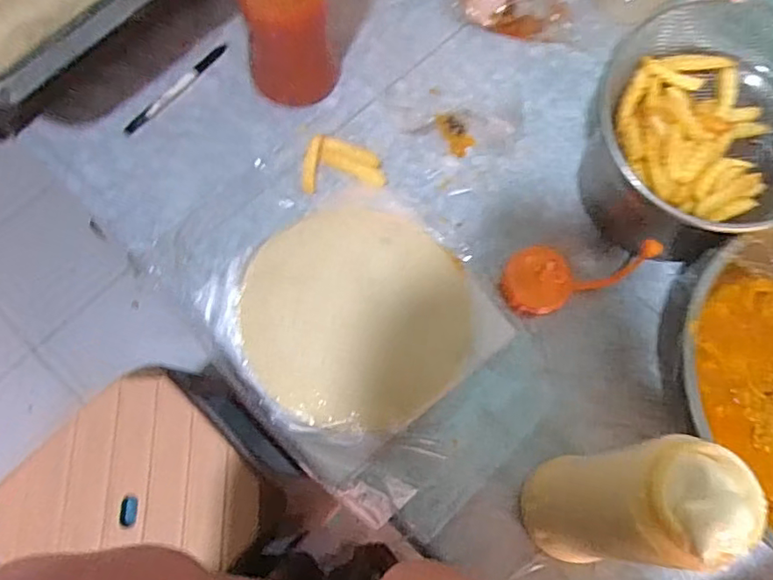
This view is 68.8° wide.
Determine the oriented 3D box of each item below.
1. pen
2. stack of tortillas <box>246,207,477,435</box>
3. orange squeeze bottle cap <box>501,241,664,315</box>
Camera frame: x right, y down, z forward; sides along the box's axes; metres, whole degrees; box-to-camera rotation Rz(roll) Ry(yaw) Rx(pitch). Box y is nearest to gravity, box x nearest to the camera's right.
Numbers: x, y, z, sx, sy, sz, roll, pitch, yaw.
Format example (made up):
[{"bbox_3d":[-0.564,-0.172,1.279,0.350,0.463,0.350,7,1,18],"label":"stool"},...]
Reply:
[{"bbox_3d":[-0.206,-0.199,0.556,0.015,0.006,0.133,35,73,10],"label":"pen"},{"bbox_3d":[-0.024,0.018,0.484,0.190,0.016,0.189,42,75,12],"label":"stack of tortillas"},{"bbox_3d":[0.174,-0.028,0.497,0.143,0.043,0.059,-20,72,-9],"label":"orange squeeze bottle cap"}]

